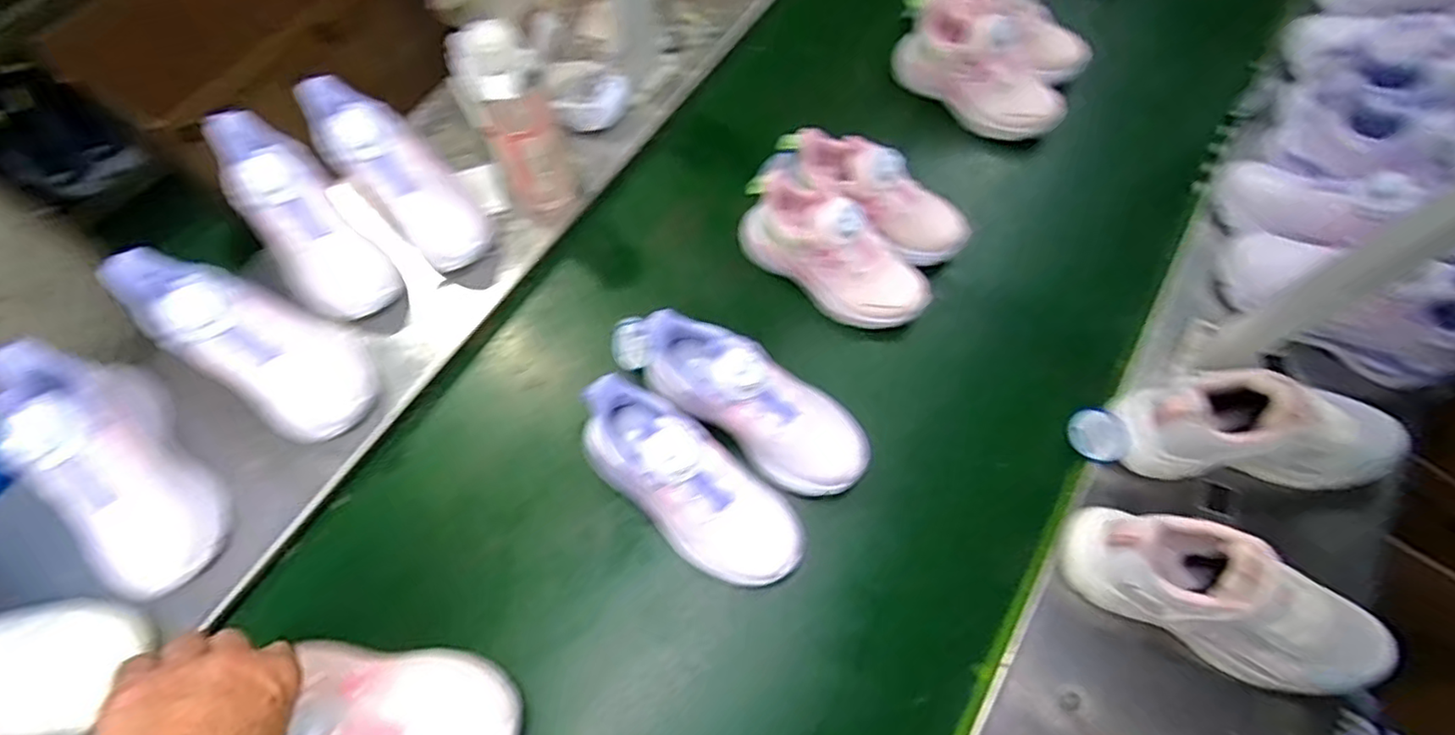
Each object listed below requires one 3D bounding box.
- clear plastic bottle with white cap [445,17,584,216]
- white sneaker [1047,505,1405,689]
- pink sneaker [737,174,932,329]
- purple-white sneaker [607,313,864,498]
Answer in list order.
[{"bbox_3d":[-0.196,-0.222,0.631,0.067,0.186,0.077,-23,70,-9],"label":"clear plastic bottle with white cap"},{"bbox_3d":[0.377,0.176,0.477,0.221,0.092,0.076,25,74,6],"label":"white sneaker"},{"bbox_3d":[0.109,-0.119,0.638,0.200,0.103,0.084,38,73,14],"label":"pink sneaker"},{"bbox_3d":[0.008,0.016,0.579,0.256,0.103,0.083,34,72,13],"label":"purple-white sneaker"}]

